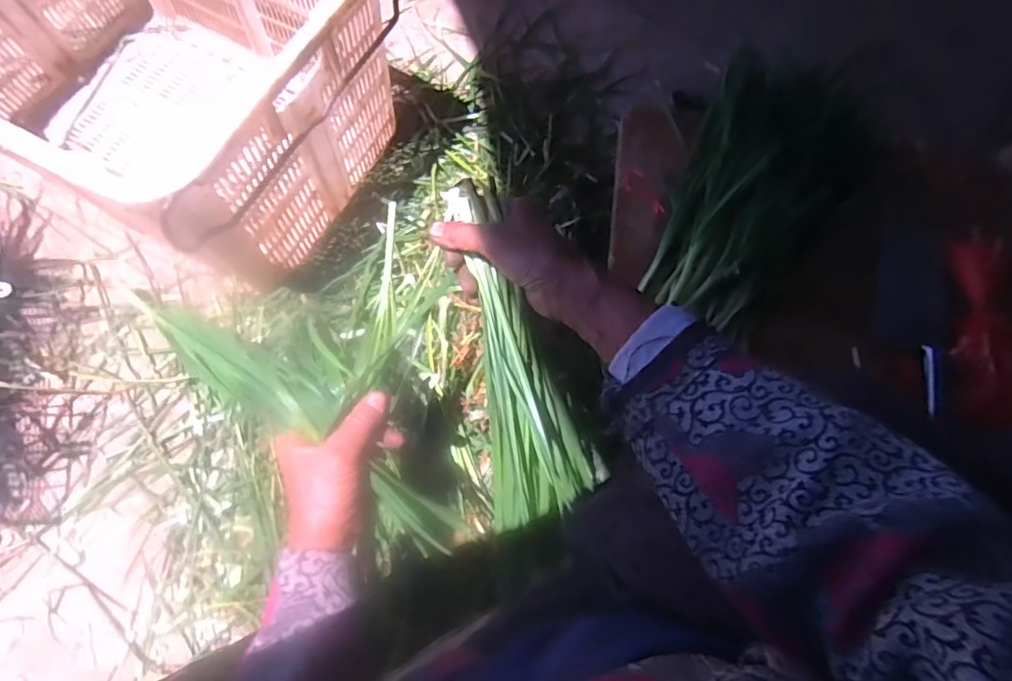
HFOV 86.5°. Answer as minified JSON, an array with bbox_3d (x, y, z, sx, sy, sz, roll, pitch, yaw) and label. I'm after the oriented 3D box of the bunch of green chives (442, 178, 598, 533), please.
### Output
[{"bbox_3d":[0.009,0.015,0.453,0.092,0.053,0.286,-15,109,-8],"label":"bunch of green chives"}]

